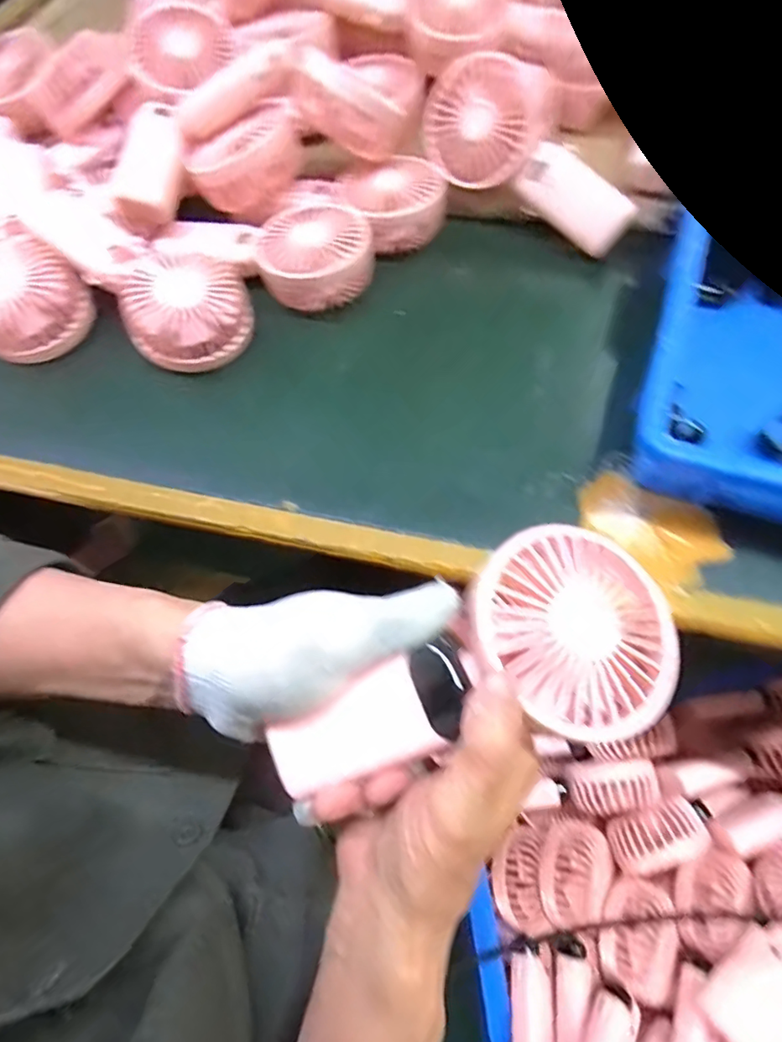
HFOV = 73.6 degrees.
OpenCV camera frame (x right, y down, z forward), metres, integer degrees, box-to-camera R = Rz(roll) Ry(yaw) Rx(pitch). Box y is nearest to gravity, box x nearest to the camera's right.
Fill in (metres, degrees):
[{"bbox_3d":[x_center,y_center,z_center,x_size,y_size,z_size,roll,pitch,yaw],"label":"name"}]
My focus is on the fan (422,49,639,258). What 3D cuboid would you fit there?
[{"bbox_3d":[0.113,-0.294,0.429,0.183,0.040,0.088,39,112,-2],"label":"fan"}]

